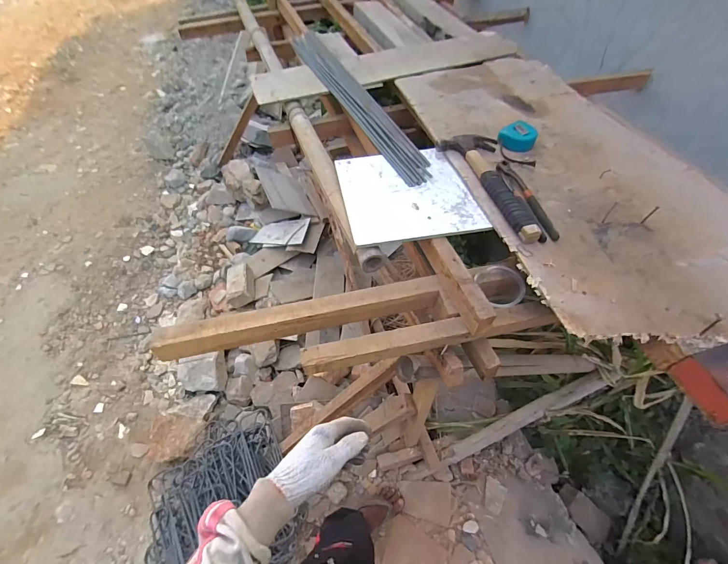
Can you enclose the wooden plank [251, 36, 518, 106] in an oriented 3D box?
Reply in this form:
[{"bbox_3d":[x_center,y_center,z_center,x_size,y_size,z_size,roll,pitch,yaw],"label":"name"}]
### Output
[{"bbox_3d":[0.078,-0.706,1.113,0.866,0.018,0.227,-17,54,-9],"label":"wooden plank"}]

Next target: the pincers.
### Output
[{"bbox_3d":[0.325,-0.168,0.686,0.037,0.016,0.215,-9,53,-6],"label":"pincers"}]

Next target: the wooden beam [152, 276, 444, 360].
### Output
[{"bbox_3d":[-0.107,0.062,0.637,0.521,0.050,0.054,-12,54,-8],"label":"wooden beam"}]

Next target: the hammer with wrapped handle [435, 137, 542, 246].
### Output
[{"bbox_3d":[0.285,-0.219,0.719,0.110,0.030,0.335,-18,55,-12],"label":"hammer with wrapped handle"}]

